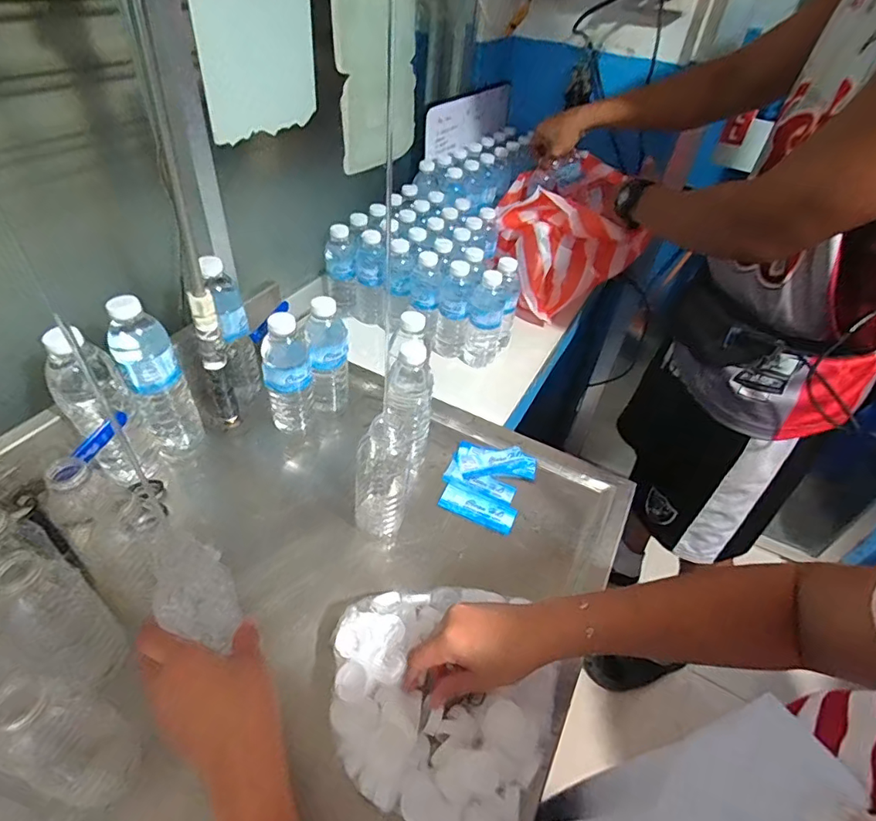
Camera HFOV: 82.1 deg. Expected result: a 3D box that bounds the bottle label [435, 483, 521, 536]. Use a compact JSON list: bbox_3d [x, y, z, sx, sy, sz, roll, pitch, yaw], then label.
[{"bbox_3d":[0.051,0.123,0.636,0.095,0.005,0.042,21,45,15],"label":"bottle label"}]

